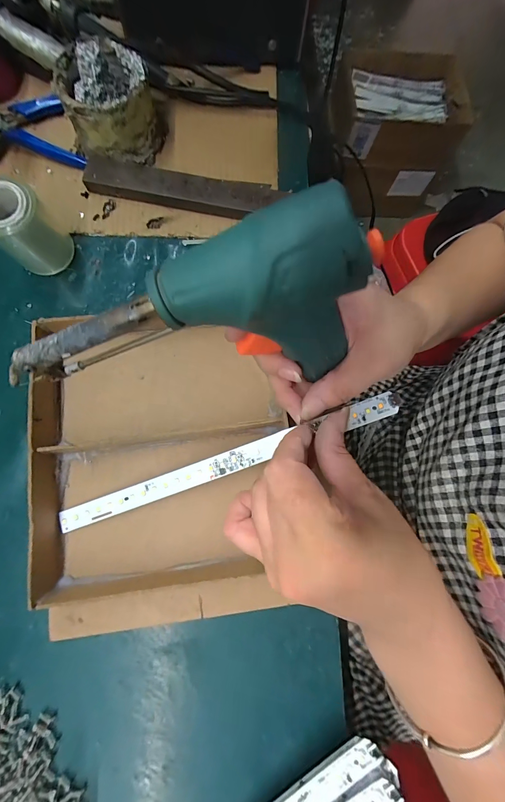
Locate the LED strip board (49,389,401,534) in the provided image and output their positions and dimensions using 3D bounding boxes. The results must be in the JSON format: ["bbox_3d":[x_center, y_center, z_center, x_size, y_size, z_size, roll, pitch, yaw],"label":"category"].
[{"bbox_3d":[-0.024,0.050,0.251,0.280,0.008,0.017,-21,78,6],"label":"LED strip board"}]

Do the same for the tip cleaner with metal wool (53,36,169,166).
[{"bbox_3d":[-0.136,-0.285,0.303,0.088,0.073,0.079,-15,80,-7],"label":"tip cleaner with metal wool"}]

